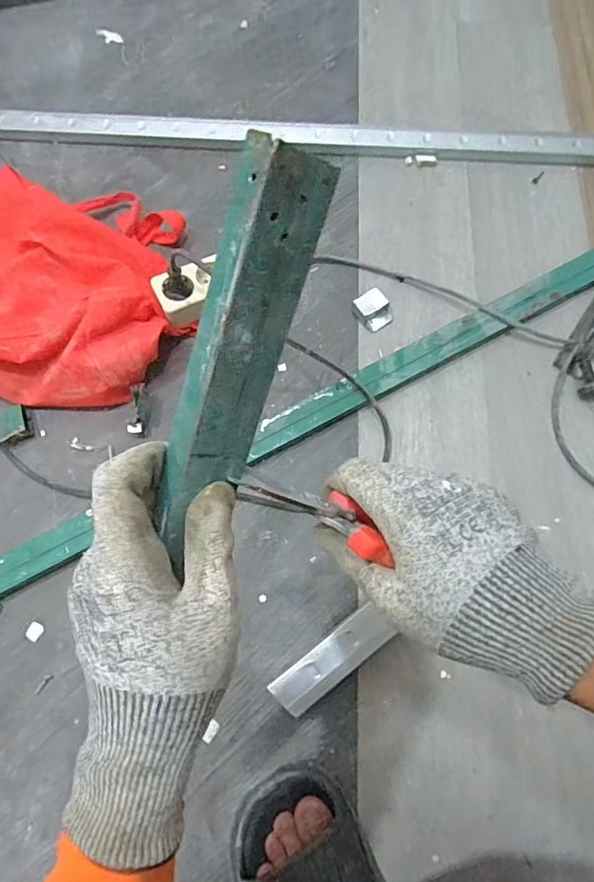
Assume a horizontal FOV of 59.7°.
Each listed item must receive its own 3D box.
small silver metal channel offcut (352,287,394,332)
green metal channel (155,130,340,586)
[{"bbox_3d":[0.096,-0.165,0.651,0.042,0.023,0.045,-32,74,-9],"label":"small silver metal channel offcut"},{"bbox_3d":[-0.030,-0.032,0.234,0.032,0.040,0.184,23,113,7],"label":"green metal channel"}]

